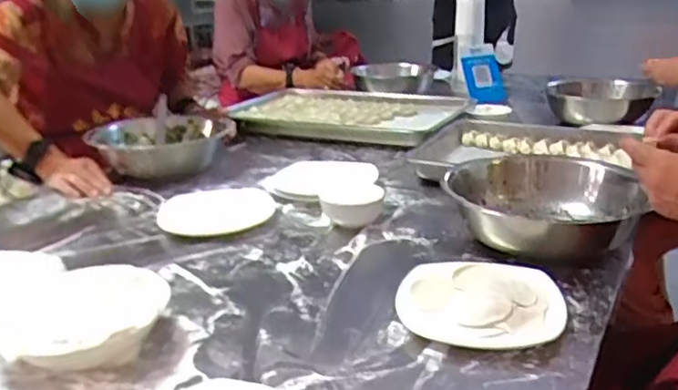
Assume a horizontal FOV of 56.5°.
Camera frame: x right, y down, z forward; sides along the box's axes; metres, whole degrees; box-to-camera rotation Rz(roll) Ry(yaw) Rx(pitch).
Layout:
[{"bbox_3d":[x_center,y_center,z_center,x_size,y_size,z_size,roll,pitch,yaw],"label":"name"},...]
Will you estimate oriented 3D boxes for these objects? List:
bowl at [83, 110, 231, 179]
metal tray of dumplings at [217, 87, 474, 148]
[{"bbox_3d":[-0.356,-0.096,1.272,0.247,0.087,0.256,-3,19,-5],"label":"bowl"},{"bbox_3d":[0.003,-0.206,1.586,0.574,0.059,0.408,8,21,24],"label":"metal tray of dumplings"}]

